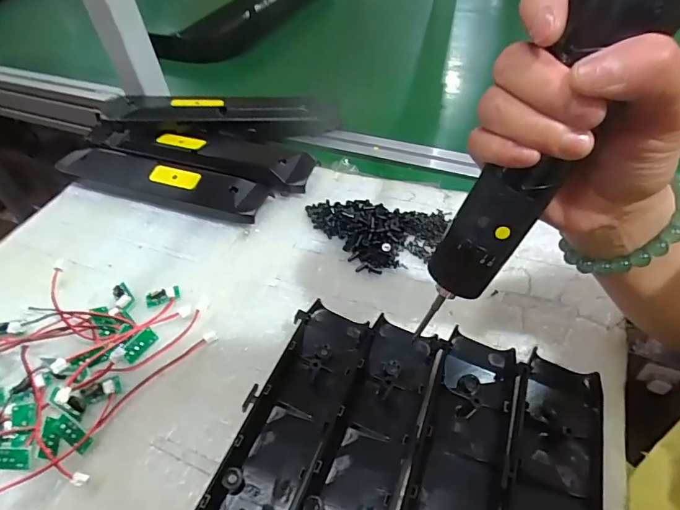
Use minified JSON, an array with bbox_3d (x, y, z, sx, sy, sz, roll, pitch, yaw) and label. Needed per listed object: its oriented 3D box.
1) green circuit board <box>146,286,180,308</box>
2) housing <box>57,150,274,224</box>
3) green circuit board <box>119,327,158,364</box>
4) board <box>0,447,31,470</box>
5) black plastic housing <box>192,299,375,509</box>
[{"bbox_3d":[-0.158,0.036,0.389,0.029,0.009,0.014,-17,48,-11],"label":"green circuit board"},{"bbox_3d":[-0.206,-0.081,0.490,0.260,0.032,0.050,14,50,17],"label":"housing"},{"bbox_3d":[-0.161,0.072,0.351,0.014,0.004,0.031,48,56,-12],"label":"green circuit board"},{"bbox_3d":[-0.220,0.136,0.292,0.030,0.004,0.014,-1,75,1],"label":"board"},{"bbox_3d":[-0.053,0.142,0.267,0.060,0.024,0.272,16,51,19],"label":"black plastic housing"}]

